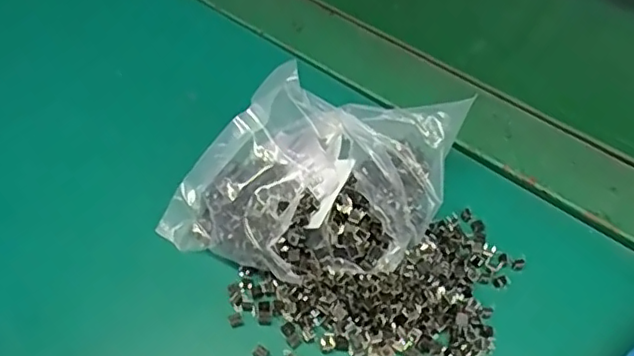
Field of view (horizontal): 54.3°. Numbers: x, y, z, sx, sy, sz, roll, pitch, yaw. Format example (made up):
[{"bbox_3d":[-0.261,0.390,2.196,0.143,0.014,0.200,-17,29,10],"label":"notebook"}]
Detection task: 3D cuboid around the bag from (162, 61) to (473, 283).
[{"bbox_3d":[0.000,0.001,0.327,0.168,0.068,0.087,-4,55,-4],"label":"bag"}]

